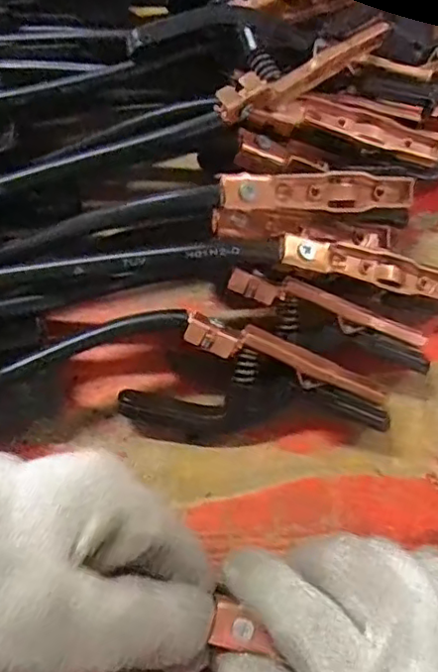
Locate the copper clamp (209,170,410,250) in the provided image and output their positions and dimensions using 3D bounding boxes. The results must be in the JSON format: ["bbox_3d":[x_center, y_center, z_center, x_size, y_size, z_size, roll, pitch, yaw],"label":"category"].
[{"bbox_3d":[0.043,-0.057,0.275,0.098,0.034,0.019,-3,69,-26],"label":"copper clamp"}]

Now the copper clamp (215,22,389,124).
[{"bbox_3d":[0.038,-0.119,0.272,0.092,0.023,0.010,-34,74,-10],"label":"copper clamp"}]

